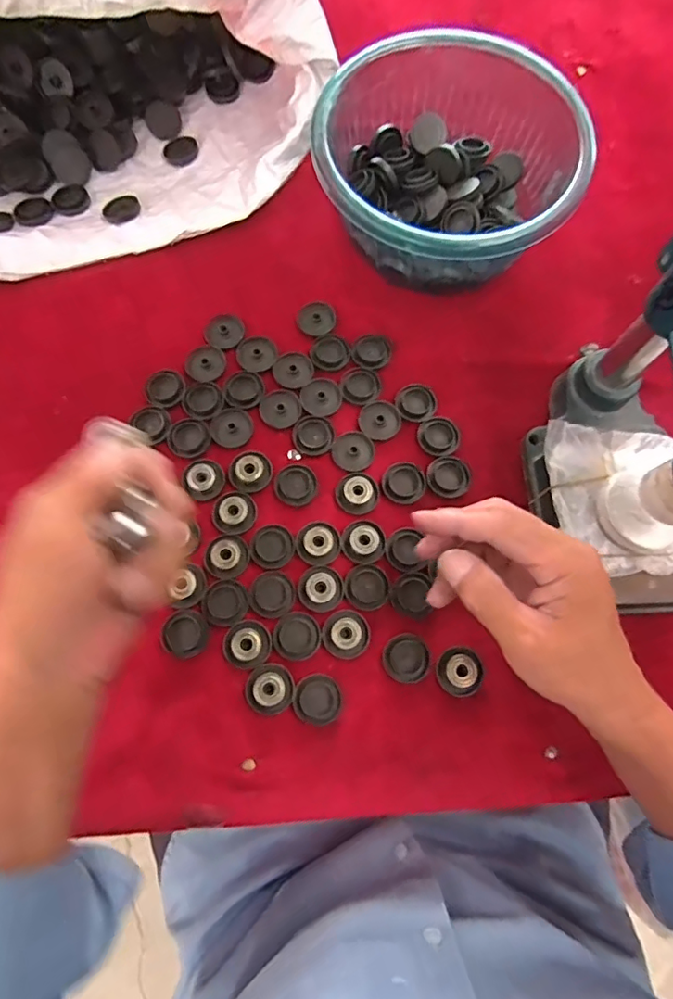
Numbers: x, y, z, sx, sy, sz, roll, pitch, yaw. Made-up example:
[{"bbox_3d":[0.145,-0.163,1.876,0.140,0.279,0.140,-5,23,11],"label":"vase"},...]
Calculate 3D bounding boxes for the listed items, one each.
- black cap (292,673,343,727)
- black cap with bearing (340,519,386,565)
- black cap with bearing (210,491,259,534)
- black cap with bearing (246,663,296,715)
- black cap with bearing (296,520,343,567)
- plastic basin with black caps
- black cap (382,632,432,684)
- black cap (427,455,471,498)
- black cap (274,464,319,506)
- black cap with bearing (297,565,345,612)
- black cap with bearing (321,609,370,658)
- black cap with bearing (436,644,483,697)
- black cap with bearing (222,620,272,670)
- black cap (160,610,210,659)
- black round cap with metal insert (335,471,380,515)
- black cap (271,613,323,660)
[{"bbox_3d":[-0.013,0.138,0.362,0.032,0.004,0.032,0,74,-1],"label":"black cap"},{"bbox_3d":[0.020,0.031,0.392,0.032,0.007,0.032,0,74,-1],"label":"black cap with bearing"},{"bbox_3d":[-0.077,0.009,0.395,0.032,0.010,0.032,0,74,-1],"label":"black cap with bearing"},{"bbox_3d":[-0.046,0.130,0.360,0.033,0.006,0.033,0,74,-1],"label":"black cap with bearing"},{"bbox_3d":[-0.013,0.032,0.390,0.033,0.009,0.032,0,74,-1],"label":"black cap with bearing"},{"bbox_3d":[0.086,-0.270,0.438,0.194,0.091,0.199,0,74,-1],"label":"plastic basin with black caps"},{"bbox_3d":[0.050,0.113,0.372,0.033,0.004,0.033,0,74,-1],"label":"black cap"},{"bbox_3d":[0.088,-0.018,0.408,0.035,0.006,0.033,0,74,-1],"label":"black cap"},{"bbox_3d":[-0.031,-0.011,0.405,0.032,0.006,0.031,0,74,-1],"label":"black cap"},{"bbox_3d":[-0.011,0.064,0.380,0.033,0.005,0.033,0,74,-1],"label":"black cap with bearing"},{"bbox_3d":[0.007,0.096,0.373,0.033,0.004,0.033,0,74,-1],"label":"black cap with bearing"},{"bbox_3d":[0.087,0.121,0.366,0.029,0.010,0.033,-25,76,-8],"label":"black cap with bearing"},{"bbox_3d":[-0.063,0.102,0.367,0.033,0.007,0.032,0,74,-1],"label":"black cap with bearing"},{"bbox_3d":[-0.108,0.096,0.376,0.032,0.014,0.032,0,74,-1],"label":"black cap"},{"bbox_3d":[0.017,-0.006,0.403,0.032,0.009,0.031,0,74,-1],"label":"black round cap with metal insert"},{"bbox_3d":[-0.028,0.097,0.370,0.033,0.004,0.032,0,74,-1],"label":"black cap"}]

